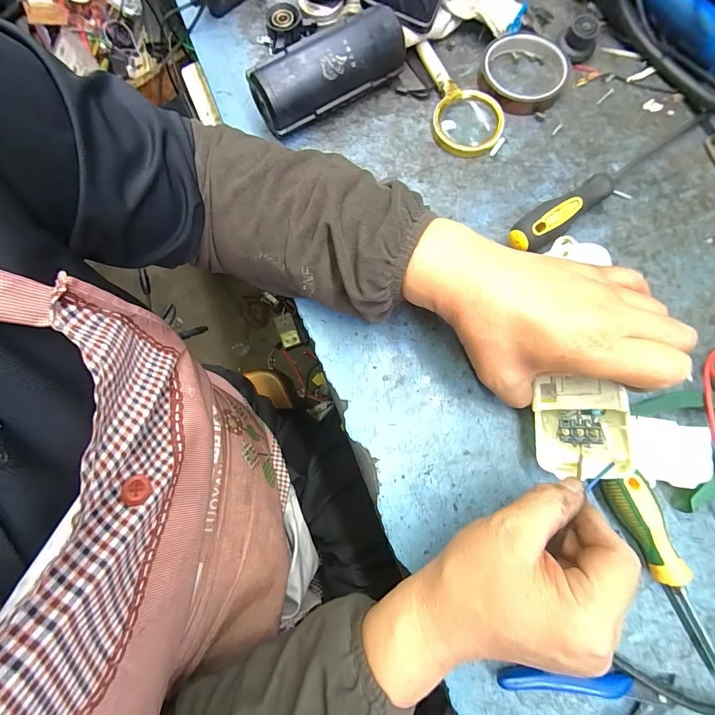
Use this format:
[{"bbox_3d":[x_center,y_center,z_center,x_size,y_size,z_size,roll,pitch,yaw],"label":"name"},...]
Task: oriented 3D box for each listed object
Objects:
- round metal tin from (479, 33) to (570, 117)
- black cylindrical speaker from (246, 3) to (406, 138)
[{"bbox_3d":[0.172,-0.299,0.364,0.082,0.019,0.095,16,78,5],"label":"round metal tin"},{"bbox_3d":[-0.028,-0.278,0.347,0.150,0.055,0.048,-34,79,-6],"label":"black cylindrical speaker"}]

